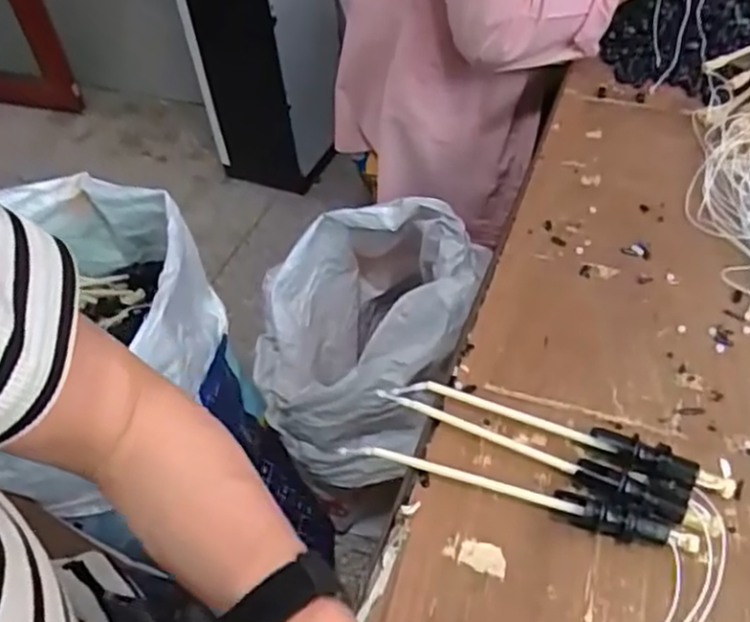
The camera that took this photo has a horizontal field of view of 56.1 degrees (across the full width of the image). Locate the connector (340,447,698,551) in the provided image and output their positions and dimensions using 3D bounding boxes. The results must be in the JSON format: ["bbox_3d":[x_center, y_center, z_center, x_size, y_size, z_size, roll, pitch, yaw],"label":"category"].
[{"bbox_3d":[0.087,0.112,0.443,0.218,0.025,0.018,12,50,16],"label":"connector"}]

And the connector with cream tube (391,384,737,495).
[{"bbox_3d":[0.120,0.079,0.463,0.215,0.022,0.023,18,52,21],"label":"connector with cream tube"}]

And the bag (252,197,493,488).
[{"bbox_3d":[-0.021,0.017,0.855,0.238,0.281,0.247,-22,49,-14],"label":"bag"}]

